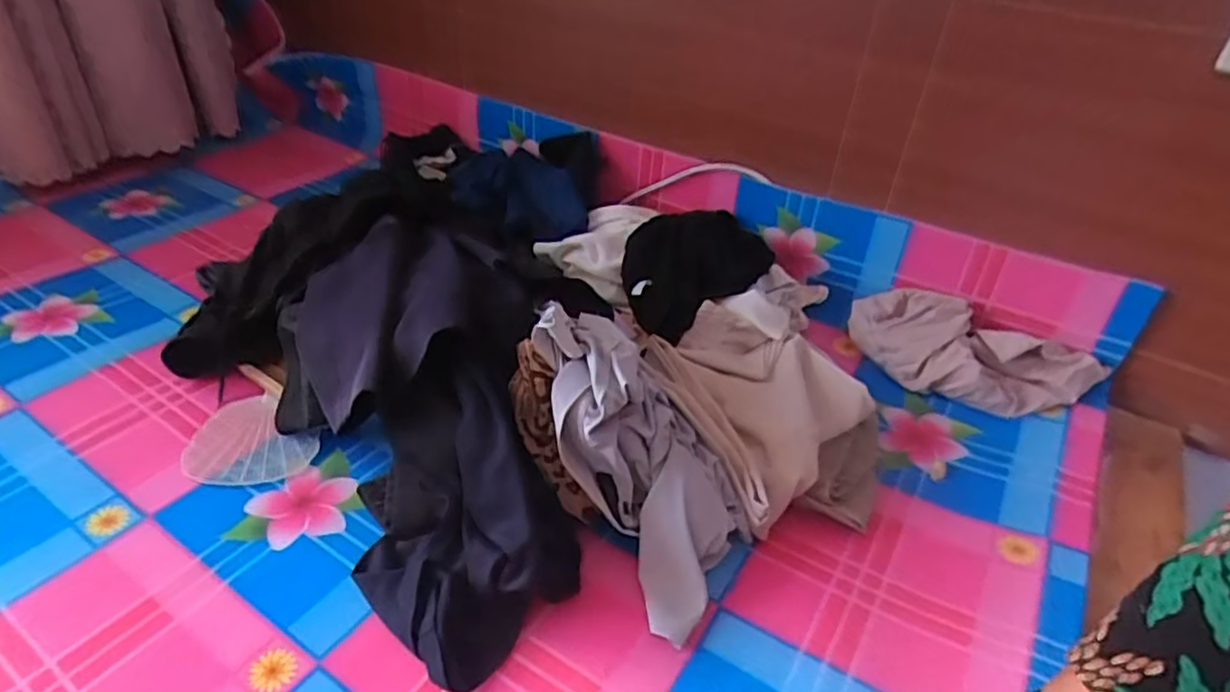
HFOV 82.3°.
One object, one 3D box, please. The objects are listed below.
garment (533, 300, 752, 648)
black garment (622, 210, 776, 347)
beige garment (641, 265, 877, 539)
[{"bbox_3d":[0.024,0.096,0.679,0.157,0.108,0.322,-23,82,-32],"label":"garment"},{"bbox_3d":[0.108,-0.105,0.970,0.167,0.084,0.220,30,43,31],"label":"black garment"},{"bbox_3d":[0.176,0.048,0.827,0.270,0.081,0.373,-3,36,-10],"label":"beige garment"}]

